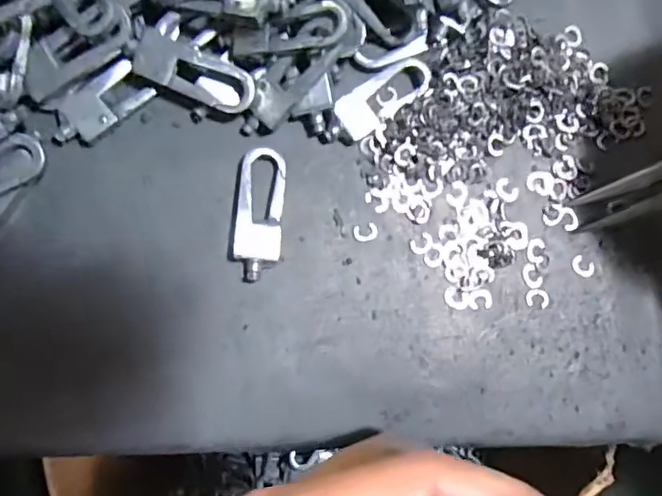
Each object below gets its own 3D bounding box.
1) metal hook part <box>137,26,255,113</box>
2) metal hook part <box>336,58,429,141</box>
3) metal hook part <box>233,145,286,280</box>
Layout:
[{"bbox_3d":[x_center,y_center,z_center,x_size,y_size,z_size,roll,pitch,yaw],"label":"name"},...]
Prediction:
[{"bbox_3d":[-0.044,-0.056,0.181,0.040,0.004,0.015,25,88,-5],"label":"metal hook part"},{"bbox_3d":[0.018,-0.053,0.198,0.036,0.005,0.016,-37,90,-10],"label":"metal hook part"},{"bbox_3d":[-0.023,-0.011,0.187,0.015,0.005,0.043,4,84,-8],"label":"metal hook part"}]

